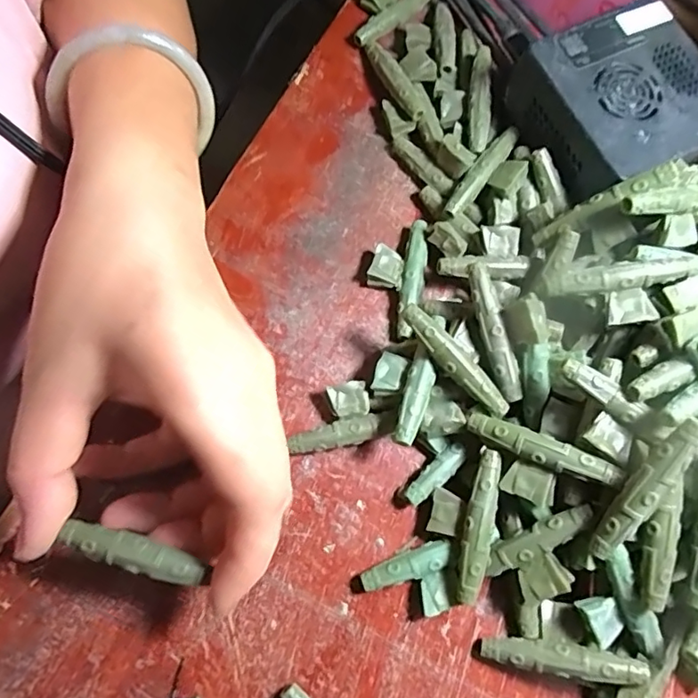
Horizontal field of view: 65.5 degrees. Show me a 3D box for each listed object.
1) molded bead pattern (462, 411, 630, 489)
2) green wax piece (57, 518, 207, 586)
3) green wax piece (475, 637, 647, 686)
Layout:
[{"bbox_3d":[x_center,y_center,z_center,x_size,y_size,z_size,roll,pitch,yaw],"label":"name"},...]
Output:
[{"bbox_3d":[0.070,0.037,0.199,0.055,0.005,0.010,20,74,26],"label":"molded bead pattern"},{"bbox_3d":[-0.072,0.068,0.181,0.047,0.004,0.010,18,74,-1],"label":"green wax piece"},{"bbox_3d":[0.077,0.113,0.198,0.056,0.005,0.010,1,73,17],"label":"green wax piece"}]

